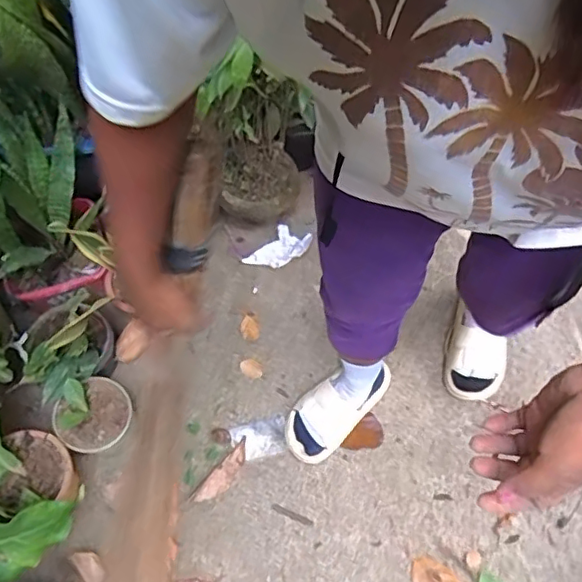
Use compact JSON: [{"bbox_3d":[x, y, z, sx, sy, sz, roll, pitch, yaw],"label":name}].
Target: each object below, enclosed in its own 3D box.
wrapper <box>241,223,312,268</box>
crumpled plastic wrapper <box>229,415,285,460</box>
[{"bbox_3d":[-0.026,-0.085,1.233,0.081,0.016,0.134,38,69,15],"label":"wrapper"},{"bbox_3d":[-0.058,0.274,1.073,0.101,0.008,0.066,-13,65,-8],"label":"crumpled plastic wrapper"}]

